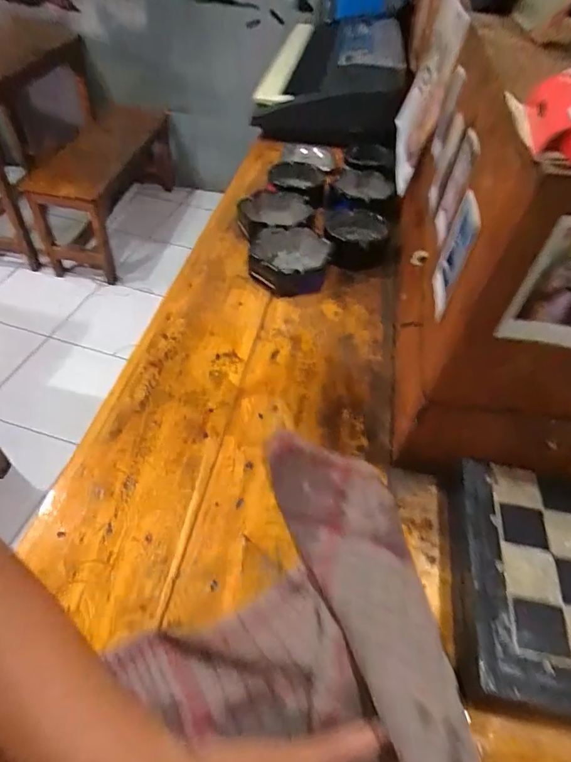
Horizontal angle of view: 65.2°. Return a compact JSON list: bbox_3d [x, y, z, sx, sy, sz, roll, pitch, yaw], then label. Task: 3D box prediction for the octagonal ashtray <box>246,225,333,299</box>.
[{"bbox_3d":[0.005,-0.174,0.652,0.113,0.043,0.114,2,48,-4],"label":"octagonal ashtray"}]

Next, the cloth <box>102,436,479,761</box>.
[{"bbox_3d":[0.001,0.228,0.355,0.225,0.122,0.366,2,48,-5],"label":"cloth"}]

